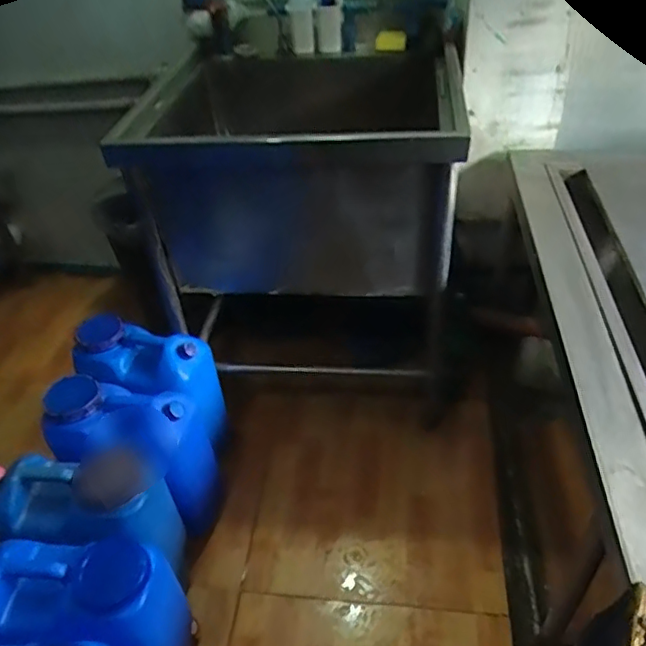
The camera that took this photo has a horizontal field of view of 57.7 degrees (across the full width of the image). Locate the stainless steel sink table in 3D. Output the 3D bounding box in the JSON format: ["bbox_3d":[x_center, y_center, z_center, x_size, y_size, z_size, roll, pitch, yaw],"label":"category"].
[{"bbox_3d":[-0.052,-0.281,1.585,0.815,0.797,0.729,2,42,-5],"label":"stainless steel sink table"}]

